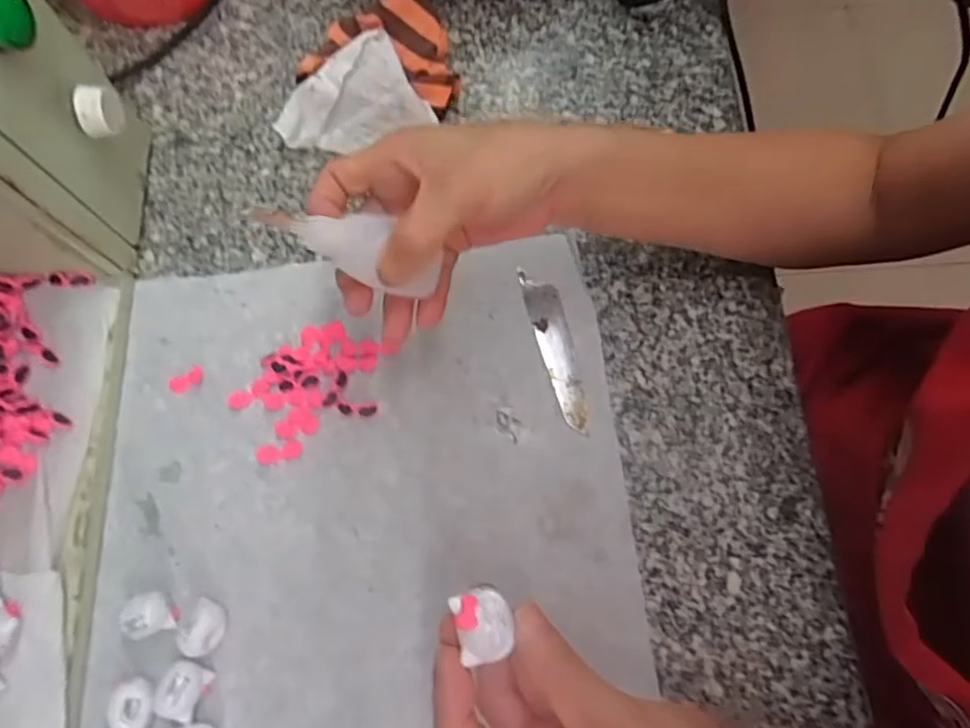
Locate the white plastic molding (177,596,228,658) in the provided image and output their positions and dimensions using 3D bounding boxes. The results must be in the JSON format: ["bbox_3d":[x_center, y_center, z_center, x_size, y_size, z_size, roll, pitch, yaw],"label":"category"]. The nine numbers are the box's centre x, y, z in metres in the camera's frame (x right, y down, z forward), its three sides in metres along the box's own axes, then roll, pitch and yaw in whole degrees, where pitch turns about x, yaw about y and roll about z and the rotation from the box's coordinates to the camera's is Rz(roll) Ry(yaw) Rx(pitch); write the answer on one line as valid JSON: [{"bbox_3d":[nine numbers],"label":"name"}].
[{"bbox_3d":[-0.143,0.135,0.326,0.018,0.015,0.025,19,74,6],"label":"white plastic molding"}]

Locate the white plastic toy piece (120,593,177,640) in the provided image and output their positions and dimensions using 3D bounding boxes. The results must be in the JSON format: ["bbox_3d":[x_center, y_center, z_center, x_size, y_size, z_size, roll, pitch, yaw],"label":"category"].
[{"bbox_3d":[-0.172,0.127,0.327,0.021,0.016,0.022,0,73,0],"label":"white plastic toy piece"}]

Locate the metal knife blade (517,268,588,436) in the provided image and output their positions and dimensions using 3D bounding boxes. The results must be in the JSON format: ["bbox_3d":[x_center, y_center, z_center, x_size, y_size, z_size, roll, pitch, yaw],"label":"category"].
[{"bbox_3d":[0.043,-0.011,0.379,0.020,0.004,0.103,-14,73,-4],"label":"metal knife blade"}]

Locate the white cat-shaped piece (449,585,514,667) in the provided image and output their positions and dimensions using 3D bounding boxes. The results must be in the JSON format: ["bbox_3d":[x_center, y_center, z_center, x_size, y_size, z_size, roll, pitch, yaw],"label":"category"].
[{"bbox_3d":[-0.001,0.094,0.235,0.021,0.007,0.023,-9,73,-3],"label":"white cat-shaped piece"}]

